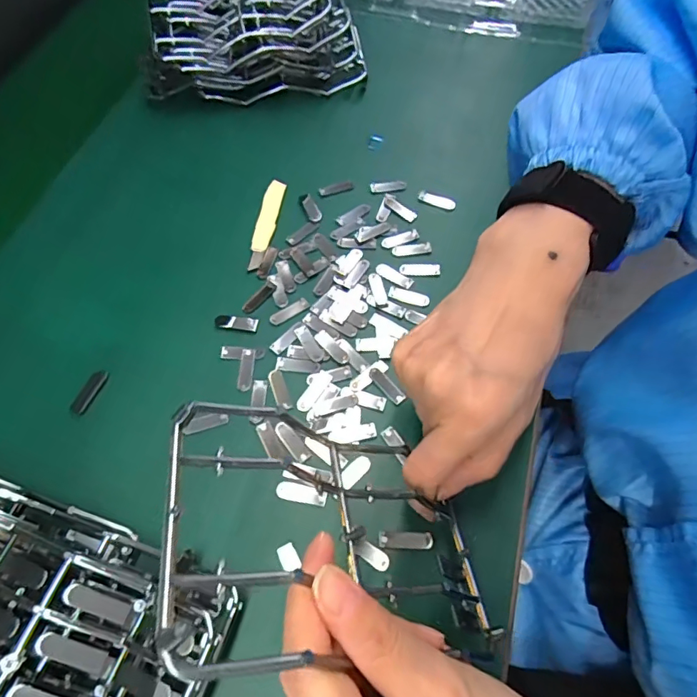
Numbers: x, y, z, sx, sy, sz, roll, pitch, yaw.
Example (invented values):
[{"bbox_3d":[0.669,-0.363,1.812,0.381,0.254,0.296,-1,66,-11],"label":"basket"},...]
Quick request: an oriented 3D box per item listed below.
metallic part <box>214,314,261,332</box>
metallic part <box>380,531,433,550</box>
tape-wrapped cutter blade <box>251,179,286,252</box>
[{"bbox_3d":[-0.073,-0.017,0.325,0.028,0.004,0.011,8,62,4],"label":"metallic part"},{"bbox_3d":[0.030,0.101,0.261,0.028,0.004,0.009,2,62,1],"label":"metallic part"},{"bbox_3d":[-0.059,-0.099,0.368,0.013,0.004,0.065,12,66,-4],"label":"tape-wrapped cutter blade"}]

